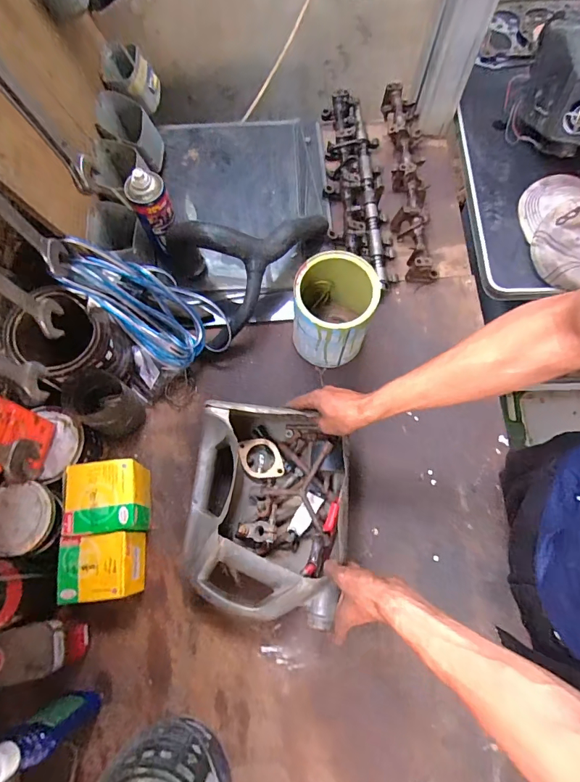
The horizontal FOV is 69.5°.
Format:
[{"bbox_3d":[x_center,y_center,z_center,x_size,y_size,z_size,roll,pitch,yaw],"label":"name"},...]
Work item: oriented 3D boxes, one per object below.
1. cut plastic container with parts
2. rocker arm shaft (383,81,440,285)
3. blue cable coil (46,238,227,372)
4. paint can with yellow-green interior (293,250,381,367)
[{"bbox_3d":[-0.029,0.175,0.631,0.225,0.083,0.285,6,71,3],"label":"cut plastic container with parts"},{"bbox_3d":[0.245,-0.430,0.861,0.082,0.074,0.433,0,71,1],"label":"rocker arm shaft"},{"bbox_3d":[-0.246,-0.156,0.725,0.298,0.071,0.154,36,73,-19],"label":"blue cable coil"},{"bbox_3d":[0.073,-0.131,0.712,0.125,0.178,0.138,8,71,4],"label":"paint can with yellow-green interior"}]

